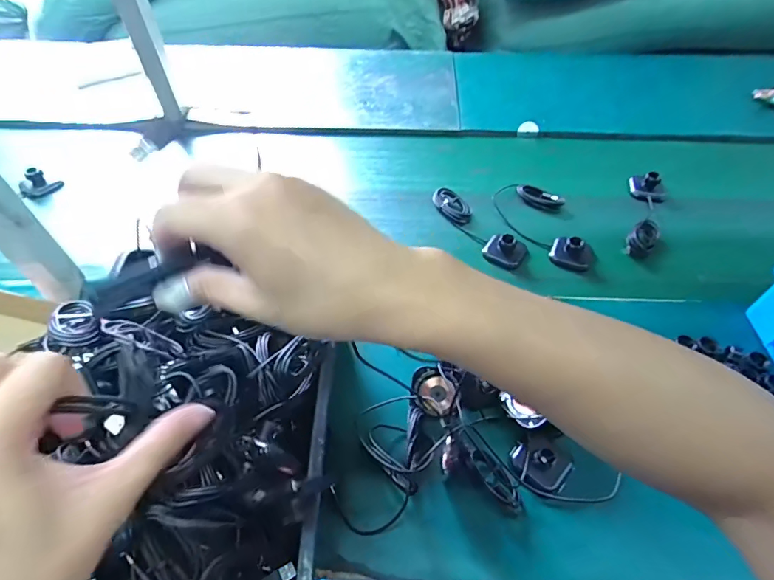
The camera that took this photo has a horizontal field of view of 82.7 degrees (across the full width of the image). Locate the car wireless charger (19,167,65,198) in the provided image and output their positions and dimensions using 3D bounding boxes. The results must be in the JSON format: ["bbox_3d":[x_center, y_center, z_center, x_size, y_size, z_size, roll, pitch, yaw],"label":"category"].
[{"bbox_3d":[-0.603,-0.185,0.759,0.060,0.032,0.041,-38,63,-26],"label":"car wireless charger"}]

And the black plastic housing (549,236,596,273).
[{"bbox_3d":[0.281,-0.057,0.663,0.060,0.034,0.044,26,56,16],"label":"black plastic housing"}]

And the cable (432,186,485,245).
[{"bbox_3d":[0.123,-0.124,0.721,0.043,0.012,0.126,-29,59,-22],"label":"cable"}]

